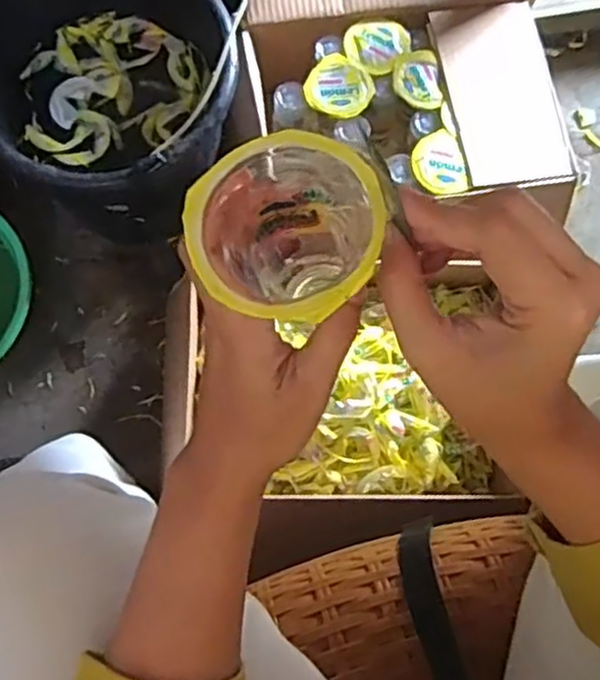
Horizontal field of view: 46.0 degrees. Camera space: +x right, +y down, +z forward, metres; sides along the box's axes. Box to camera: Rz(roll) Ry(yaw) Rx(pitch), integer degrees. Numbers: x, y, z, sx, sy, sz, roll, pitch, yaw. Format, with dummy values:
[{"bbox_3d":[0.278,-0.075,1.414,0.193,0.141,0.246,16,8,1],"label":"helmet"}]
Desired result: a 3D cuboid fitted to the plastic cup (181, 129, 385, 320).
[{"bbox_3d":[-0.007,-0.034,0.297,0.069,0.087,0.073,0,75,-1],"label":"plastic cup"}]

